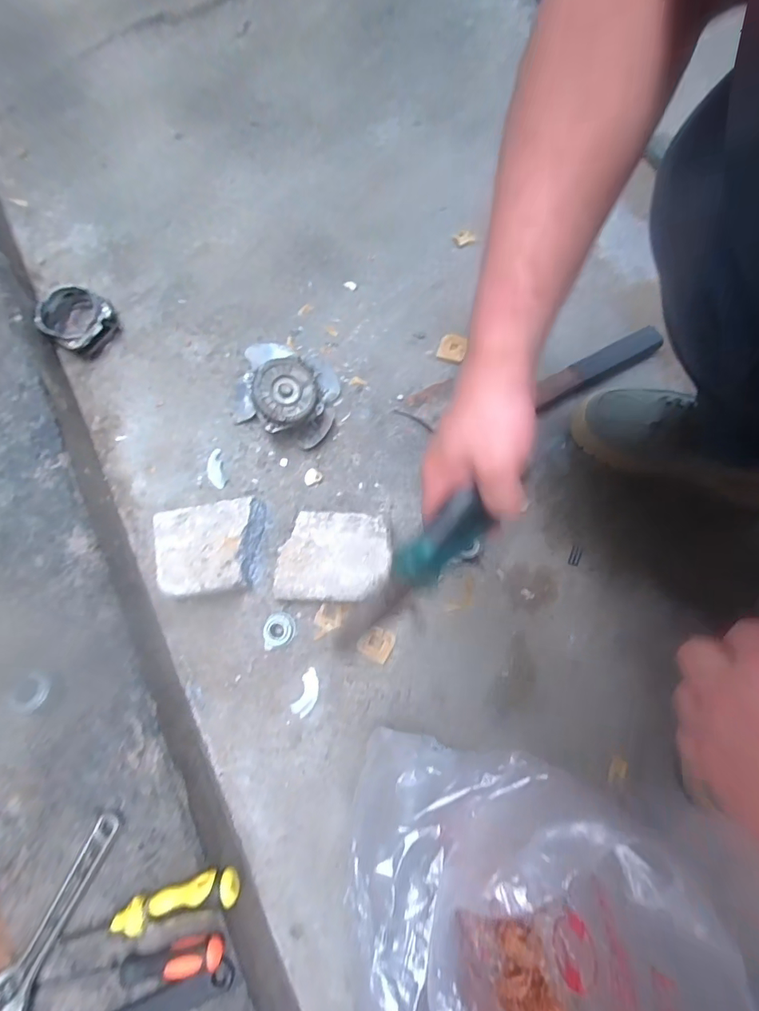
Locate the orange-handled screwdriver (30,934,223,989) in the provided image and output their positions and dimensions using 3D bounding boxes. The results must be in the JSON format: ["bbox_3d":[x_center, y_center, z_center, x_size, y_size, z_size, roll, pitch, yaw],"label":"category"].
[{"bbox_3d":[-0.224,0.418,0.411,0.165,0.022,0.025,-13,77,-1],"label":"orange-handled screwdriver"}]

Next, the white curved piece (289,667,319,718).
[{"bbox_3d":[-0.088,0.228,0.562,0.026,0.004,0.055,22,78,5],"label":"white curved piece"}]

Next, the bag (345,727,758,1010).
[{"bbox_3d":[0.141,0.407,0.394,0.229,0.253,0.434,-28,78,-6],"label":"bag"}]

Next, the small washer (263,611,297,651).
[{"bbox_3d":[-0.126,0.155,0.580,0.042,0.012,0.040,0,77,0],"label":"small washer"}]

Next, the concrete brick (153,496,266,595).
[{"bbox_3d":[-0.210,0.055,0.585,0.122,0.053,0.107,-8,77,-2],"label":"concrete brick"}]

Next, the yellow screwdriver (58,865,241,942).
[{"bbox_3d":[-0.210,0.370,0.422,0.171,0.030,0.025,-18,77,-2],"label":"yellow screwdriver"}]

